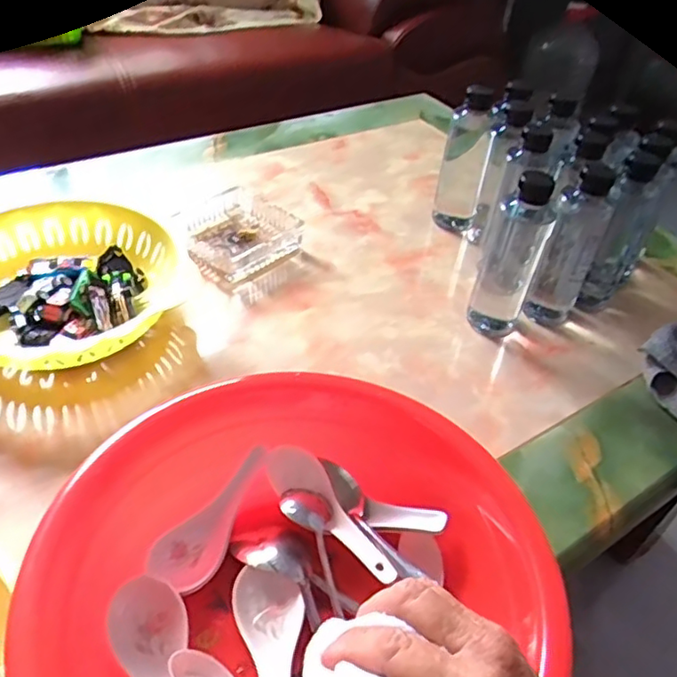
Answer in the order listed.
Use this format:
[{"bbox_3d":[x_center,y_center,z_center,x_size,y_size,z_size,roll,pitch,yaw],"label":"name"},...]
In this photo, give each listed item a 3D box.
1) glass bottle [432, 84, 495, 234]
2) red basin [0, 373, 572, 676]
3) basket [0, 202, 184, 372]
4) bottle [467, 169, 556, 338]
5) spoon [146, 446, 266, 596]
[{"bbox_3d":[0.154,-0.213,0.753,0.053,0.169,0.042,14,44,8],"label":"glass bottle"},{"bbox_3d":[-0.030,0.162,0.386,0.274,0.098,0.293,3,43,-3],"label":"red basin"},{"bbox_3d":[-0.275,-0.053,0.613,0.231,0.056,0.217,26,47,20],"label":"basket"},{"bbox_3d":[0.170,-0.079,0.600,0.054,0.171,0.044,16,44,11],"label":"bottle"},{"bbox_3d":[-0.090,0.131,0.453,0.048,0.027,0.110,26,62,20],"label":"spoon"}]

